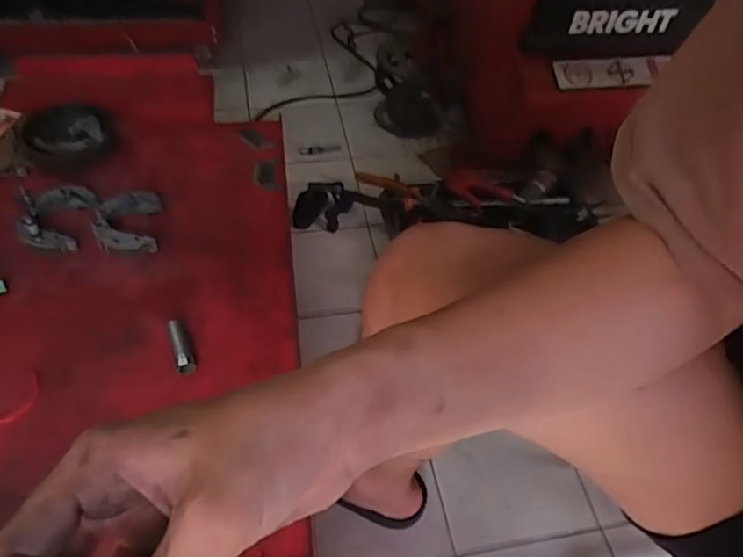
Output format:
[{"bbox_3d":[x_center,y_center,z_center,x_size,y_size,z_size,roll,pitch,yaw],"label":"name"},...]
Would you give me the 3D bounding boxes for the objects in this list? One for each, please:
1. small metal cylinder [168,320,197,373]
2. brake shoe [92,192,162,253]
[{"bbox_3d":[-0.225,0.078,0.712,0.020,0.015,0.070,-18,68,-19],"label":"small metal cylinder"},{"bbox_3d":[-0.336,-0.078,0.831,0.083,0.019,0.097,-5,51,-9],"label":"brake shoe"}]

